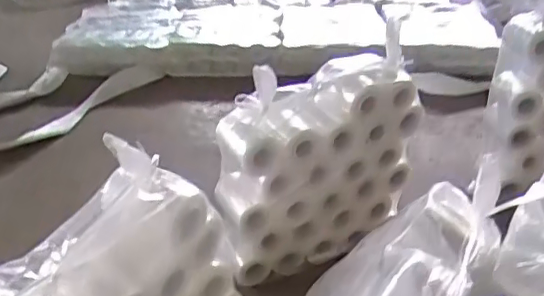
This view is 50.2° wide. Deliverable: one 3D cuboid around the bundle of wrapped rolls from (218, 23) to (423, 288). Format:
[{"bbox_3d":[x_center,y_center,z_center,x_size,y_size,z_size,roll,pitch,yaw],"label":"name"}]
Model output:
[{"bbox_3d":[0.087,0.035,1.063,0.363,0.394,0.135,-13,34,-21],"label":"bundle of wrapped rolls"}]

